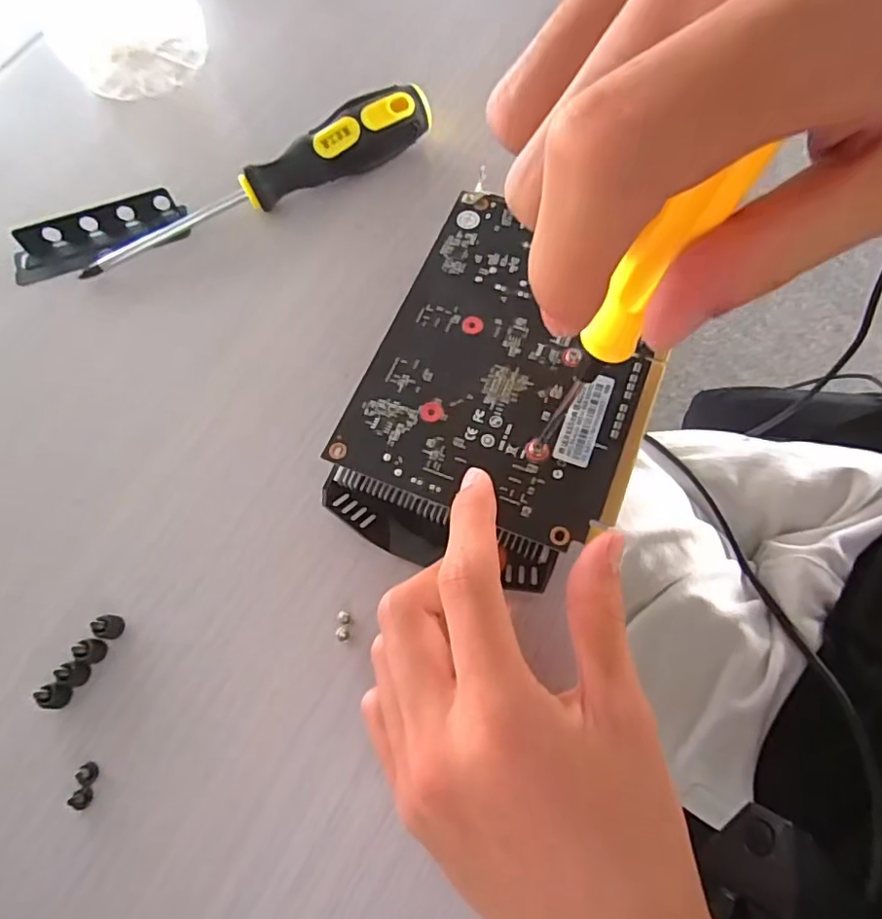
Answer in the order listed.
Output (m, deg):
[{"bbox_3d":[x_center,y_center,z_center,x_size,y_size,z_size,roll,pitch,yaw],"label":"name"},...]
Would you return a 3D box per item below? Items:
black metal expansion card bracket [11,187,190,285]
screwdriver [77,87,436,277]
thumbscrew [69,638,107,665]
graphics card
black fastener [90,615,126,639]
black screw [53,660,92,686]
[{"bbox_3d":[-0.185,-0.120,0.312,0.092,0.017,0.032,-18,67,-6],"label":"black metal expansion card bracket"},{"bbox_3d":[-0.096,-0.146,0.304,0.195,0.035,0.025,-26,68,-9],"label":"screwdriver"},{"bbox_3d":[-0.137,0.075,0.225,0.007,0.011,0.007,-35,70,-13],"label":"thumbscrew"},{"bbox_3d":[0.028,-0.029,0.245,0.108,0.035,0.151,21,69,10],"label":"graphics card"},{"bbox_3d":[-0.132,0.066,0.228,0.007,0.011,0.009,10,67,6],"label":"black fastener"},{"bbox_3d":[-0.141,0.082,0.222,0.008,0.012,0.009,11,67,7],"label":"black screw"}]

